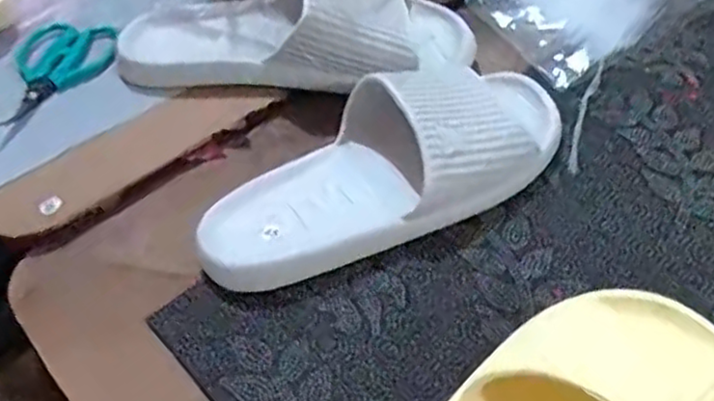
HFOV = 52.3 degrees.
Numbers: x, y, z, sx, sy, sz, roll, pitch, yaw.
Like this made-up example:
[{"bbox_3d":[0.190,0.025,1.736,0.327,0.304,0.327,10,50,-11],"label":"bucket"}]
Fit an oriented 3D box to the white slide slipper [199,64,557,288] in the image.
[{"bbox_3d":[0.027,-0.031,0.488,0.282,0.058,0.115,-29,52,-21],"label":"white slide slipper"}]

